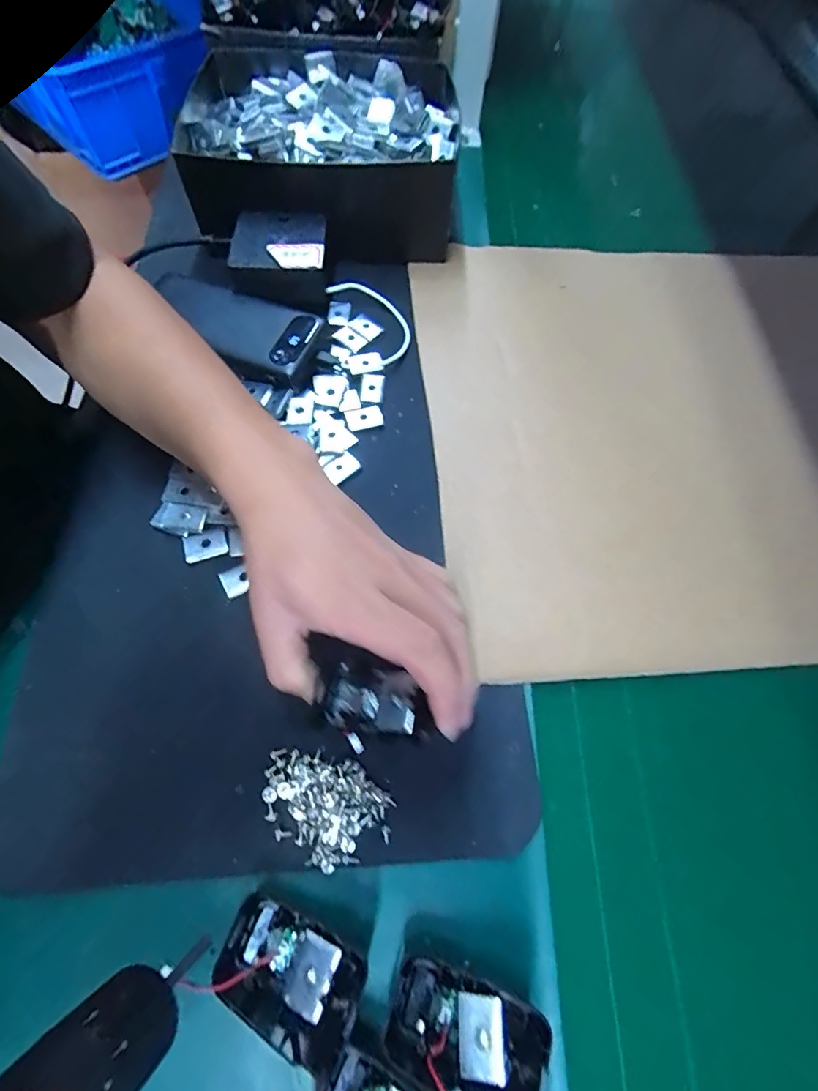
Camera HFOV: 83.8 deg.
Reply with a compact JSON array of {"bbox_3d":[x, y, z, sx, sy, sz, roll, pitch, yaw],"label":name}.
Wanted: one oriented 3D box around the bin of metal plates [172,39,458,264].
[{"bbox_3d":[-0.080,-0.389,0.451,0.243,0.091,0.208,3,65,-1],"label":"bin of metal plates"}]

